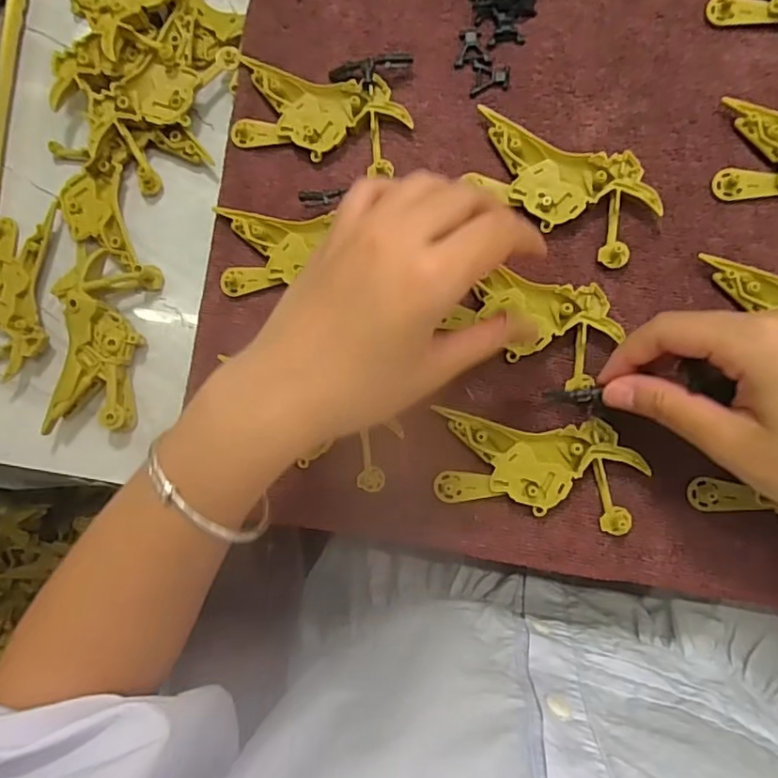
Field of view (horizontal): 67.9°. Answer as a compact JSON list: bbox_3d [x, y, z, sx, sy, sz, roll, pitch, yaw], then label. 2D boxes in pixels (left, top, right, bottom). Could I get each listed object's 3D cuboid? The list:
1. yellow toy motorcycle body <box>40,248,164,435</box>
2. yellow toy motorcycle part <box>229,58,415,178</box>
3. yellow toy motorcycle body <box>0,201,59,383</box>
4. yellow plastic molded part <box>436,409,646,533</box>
[{"bbox_3d":[-0.164,-0.026,0.327,0.045,0.024,0.099,8,87,8],"label":"yellow toy motorcycle body"},{"bbox_3d":[-0.038,-0.152,0.322,0.094,0.009,0.049,16,88,8],"label":"yellow toy motorcycle part"},{"bbox_3d":[-0.221,-0.058,0.343,0.046,0.013,0.102,7,87,8],"label":"yellow toy motorcycle body"},{"bbox_3d":[0.075,0.039,0.293,0.097,0.010,0.050,9,87,8],"label":"yellow plastic molded part"}]

